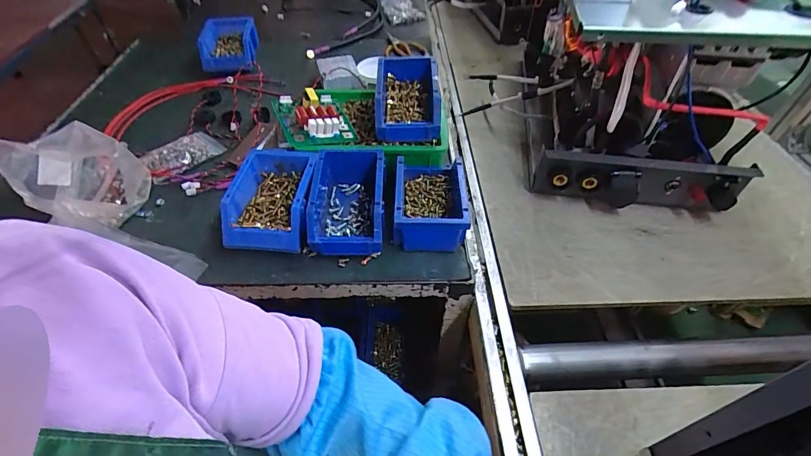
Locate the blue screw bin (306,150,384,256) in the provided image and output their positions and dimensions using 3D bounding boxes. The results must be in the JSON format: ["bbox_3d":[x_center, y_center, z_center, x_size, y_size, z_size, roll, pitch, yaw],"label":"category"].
[{"bbox_3d":[-0.086,-0.041,0.581,0.103,0.068,0.162,-2,49,-2],"label":"blue screw bin"}]

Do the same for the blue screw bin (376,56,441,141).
[{"bbox_3d":[0.003,-0.225,0.656,0.105,0.063,0.177,-1,49,-1],"label":"blue screw bin"}]

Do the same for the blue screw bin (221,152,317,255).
[{"bbox_3d":[-0.196,-0.041,0.581,0.113,0.072,0.158,1,49,1],"label":"blue screw bin"}]

